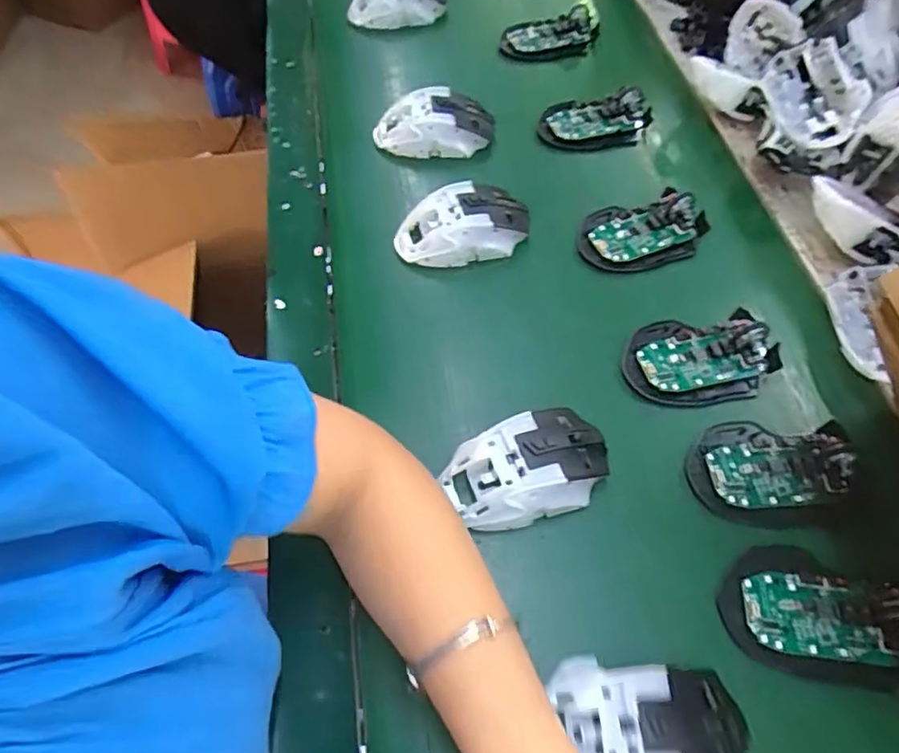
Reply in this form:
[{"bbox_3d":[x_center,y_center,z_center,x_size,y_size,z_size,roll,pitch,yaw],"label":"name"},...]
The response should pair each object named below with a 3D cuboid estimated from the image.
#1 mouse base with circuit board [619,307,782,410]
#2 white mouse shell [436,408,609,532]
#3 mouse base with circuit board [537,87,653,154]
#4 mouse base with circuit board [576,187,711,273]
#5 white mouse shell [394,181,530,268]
[{"bbox_3d":[0.191,-0.016,0.445,0.116,0.024,0.071,-2,59,0],"label":"mouse base with circuit board"},{"bbox_3d":[0.053,0.061,0.390,0.106,0.039,0.063,-24,61,-13],"label":"white mouse shell"},{"bbox_3d":[0.148,-0.257,0.595,0.112,0.035,0.057,-4,59,-1],"label":"mouse base with circuit board"},{"bbox_3d":[0.169,-0.127,0.512,0.112,0.024,0.067,-11,59,-5],"label":"mouse base with circuit board"},{"bbox_3d":[0.011,-0.130,0.511,0.116,0.041,0.064,-7,59,-3],"label":"white mouse shell"}]

